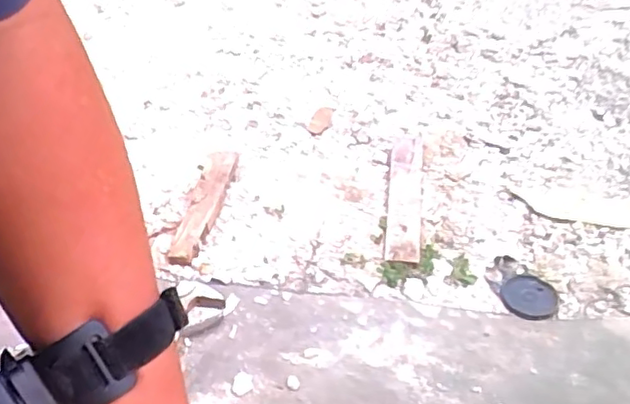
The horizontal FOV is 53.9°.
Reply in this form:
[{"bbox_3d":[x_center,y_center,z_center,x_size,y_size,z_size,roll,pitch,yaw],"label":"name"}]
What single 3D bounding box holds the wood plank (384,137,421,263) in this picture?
[{"bbox_3d":[0.113,-0.012,0.783,0.041,0.018,0.249,4,37,6],"label":"wood plank"}]

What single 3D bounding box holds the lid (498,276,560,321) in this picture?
[{"bbox_3d":[0.225,0.100,0.648,0.058,0.006,0.057,0,37,0],"label":"lid"}]

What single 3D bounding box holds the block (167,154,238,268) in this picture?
[{"bbox_3d":[-0.138,-0.002,0.771,0.040,0.015,0.202,6,38,8],"label":"block"}]

